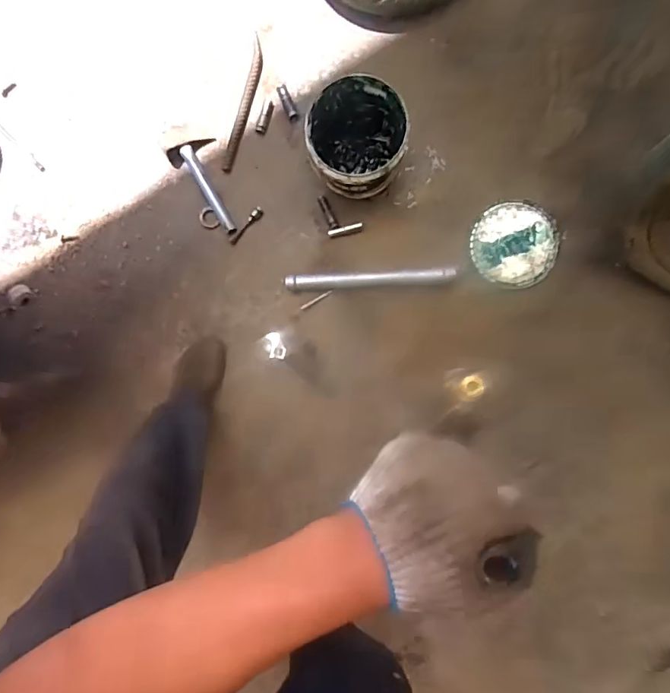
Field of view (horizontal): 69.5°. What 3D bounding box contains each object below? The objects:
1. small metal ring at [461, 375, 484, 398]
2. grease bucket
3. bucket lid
[{"bbox_3d":[0.183,0.053,0.641,0.029,0.009,0.029,-4,81,30],"label":"small metal ring"},{"bbox_3d":[0.043,-0.415,0.998,0.199,0.181,0.207,-5,90,3],"label":"grease bucket"},{"bbox_3d":[0.393,-0.222,1.063,0.178,0.026,0.182,0,90,3],"label":"bucket lid"}]

